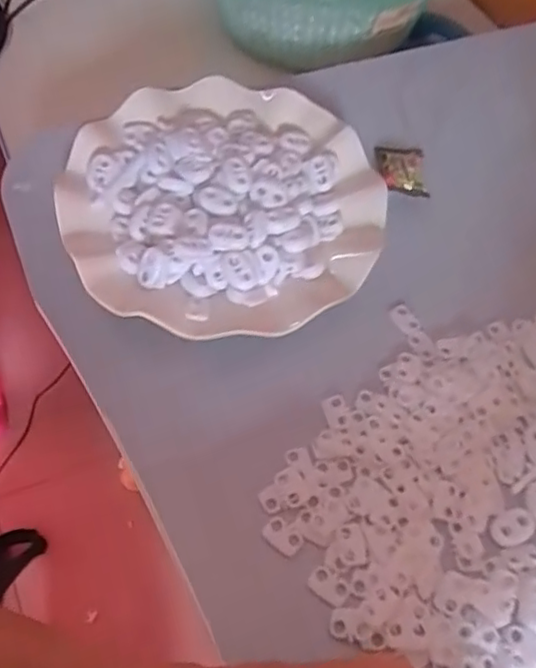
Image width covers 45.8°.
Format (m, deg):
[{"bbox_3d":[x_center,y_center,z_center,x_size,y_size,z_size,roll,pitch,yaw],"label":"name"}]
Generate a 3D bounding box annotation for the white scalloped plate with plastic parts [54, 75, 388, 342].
[{"bbox_3d":[-0.024,-0.074,0.360,0.173,0.034,0.167,1,57,-2],"label":"white scalloped plate with plastic parts"}]

